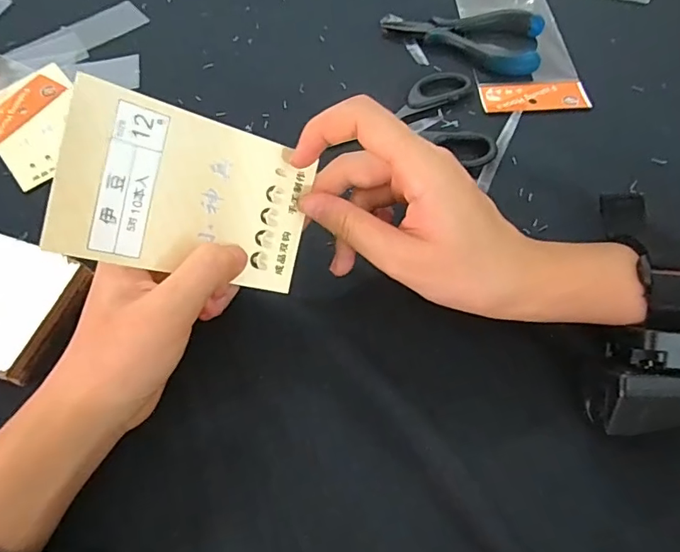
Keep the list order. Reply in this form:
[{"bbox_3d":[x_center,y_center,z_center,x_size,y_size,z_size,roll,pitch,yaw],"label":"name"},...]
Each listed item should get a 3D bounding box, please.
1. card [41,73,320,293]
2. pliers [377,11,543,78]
[{"bbox_3d":[-0.063,-0.034,0.217,0.107,0.004,0.067,11,95,-35],"label":"card"},{"bbox_3d":[0.092,-0.187,0.377,0.121,0.014,0.053,12,61,8],"label":"pliers"}]

